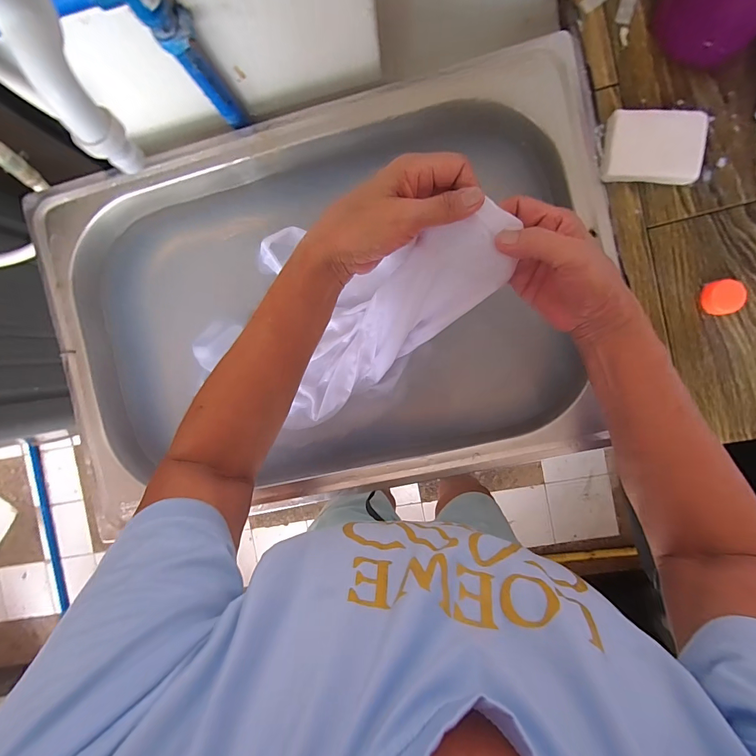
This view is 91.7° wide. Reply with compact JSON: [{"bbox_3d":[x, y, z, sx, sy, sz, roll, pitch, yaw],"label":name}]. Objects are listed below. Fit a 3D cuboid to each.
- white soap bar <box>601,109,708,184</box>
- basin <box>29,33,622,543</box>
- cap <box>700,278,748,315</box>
[{"bbox_3d":[0.254,-0.212,0.339,0.081,0.024,0.057,7,94,6],"label":"white soap bar"},{"bbox_3d":[-0.056,-0.076,0.438,0.594,0.116,0.395,-12,92,6],"label":"basin"},{"bbox_3d":[0.325,-0.076,0.346,0.030,0.013,0.032,0,94,6],"label":"cap"}]

